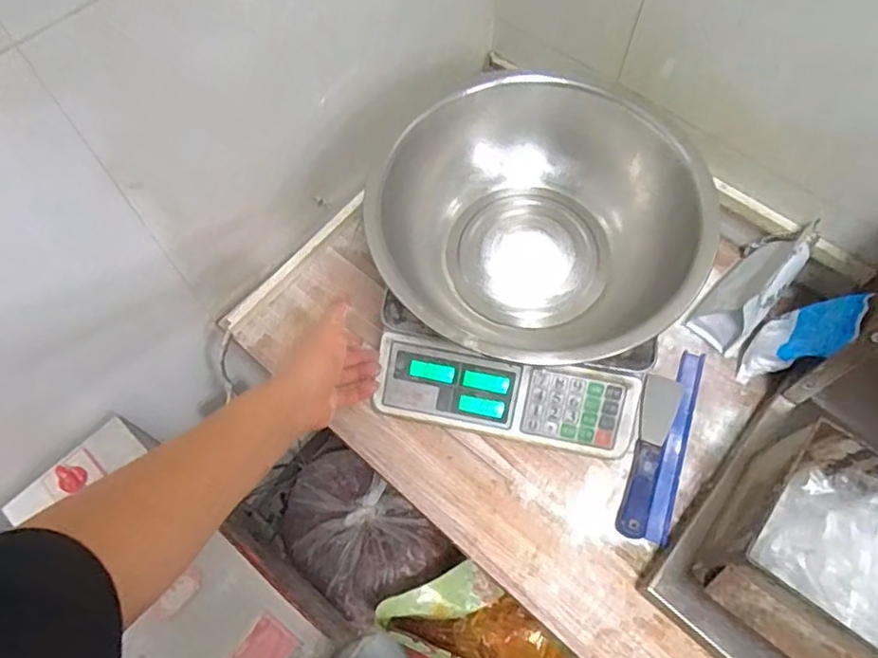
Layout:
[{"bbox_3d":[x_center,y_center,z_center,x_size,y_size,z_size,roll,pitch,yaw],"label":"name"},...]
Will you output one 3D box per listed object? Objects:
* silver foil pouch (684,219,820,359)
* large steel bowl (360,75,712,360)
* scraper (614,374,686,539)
[{"bbox_3d":[0.427,-0.062,0.815,0.079,0.106,0.171,38,69,18],"label":"silver foil pouch"},{"bbox_3d":[0.106,-0.109,0.716,0.347,0.146,0.353,0,63,0],"label":"large steel bowl"},{"bbox_3d":[0.264,0.152,0.757,0.045,0.022,0.216,21,65,11],"label":"scraper"}]

